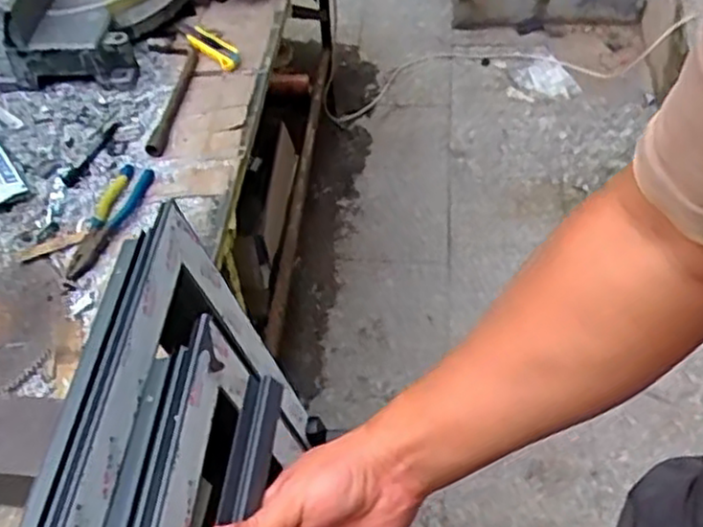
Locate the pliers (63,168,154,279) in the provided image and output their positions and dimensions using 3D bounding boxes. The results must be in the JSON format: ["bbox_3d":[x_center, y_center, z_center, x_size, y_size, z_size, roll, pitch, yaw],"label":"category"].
[{"bbox_3d":[-0.325,-0.060,1.000,0.058,0.018,0.198,10,52,11],"label":"pliers"}]

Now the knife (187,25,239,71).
[{"bbox_3d":[-0.225,-0.359,1.220,0.044,0.023,0.150,-32,54,-21],"label":"knife"}]

